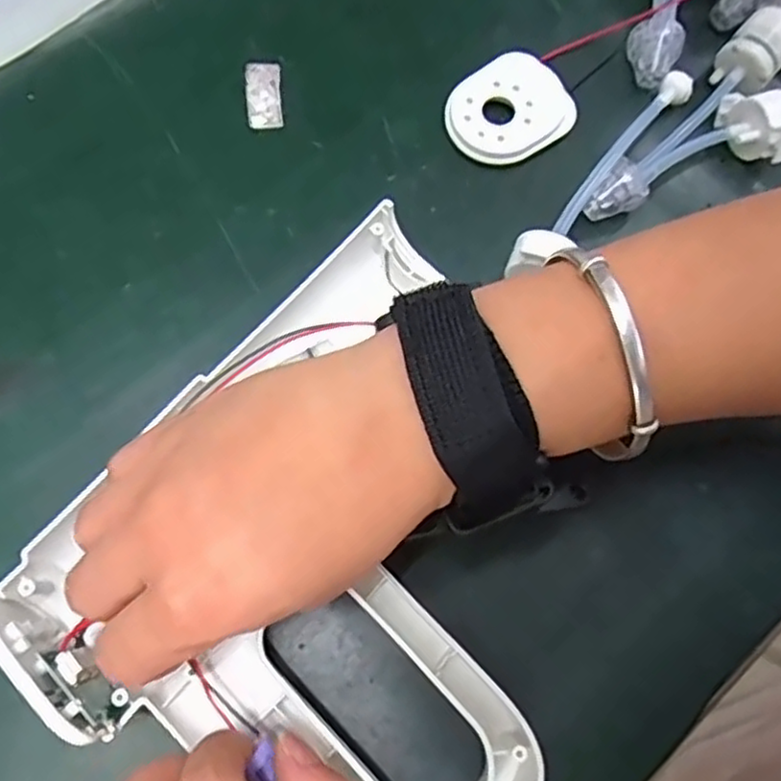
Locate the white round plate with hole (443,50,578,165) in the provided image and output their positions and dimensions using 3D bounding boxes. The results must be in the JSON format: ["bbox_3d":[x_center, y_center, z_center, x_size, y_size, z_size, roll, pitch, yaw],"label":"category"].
[{"bbox_3d":[0.054,-0.130,0.324,0.054,0.009,0.049,-35,79,-11],"label":"white round plate with hole"}]

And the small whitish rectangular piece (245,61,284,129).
[{"bbox_3d":[-0.059,-0.139,0.326,0.016,0.004,0.035,-4,75,-3],"label":"small whitish rectangular piece"}]

